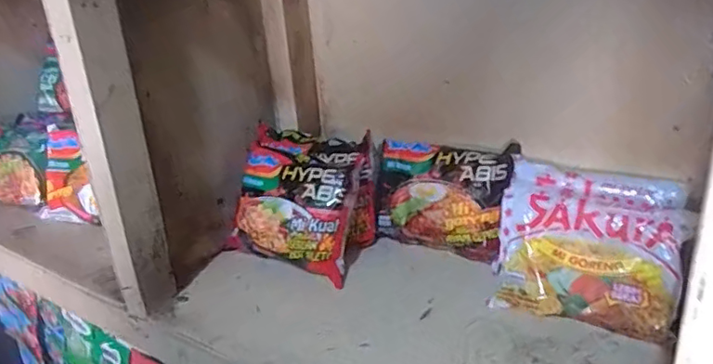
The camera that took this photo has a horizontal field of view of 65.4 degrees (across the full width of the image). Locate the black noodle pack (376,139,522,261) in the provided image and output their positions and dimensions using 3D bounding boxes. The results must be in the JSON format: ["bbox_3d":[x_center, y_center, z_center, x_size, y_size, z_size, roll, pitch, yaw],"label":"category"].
[{"bbox_3d":[0.077,0.013,0.507,0.131,0.096,0.030,8,-2,36],"label":"black noodle pack"}]

